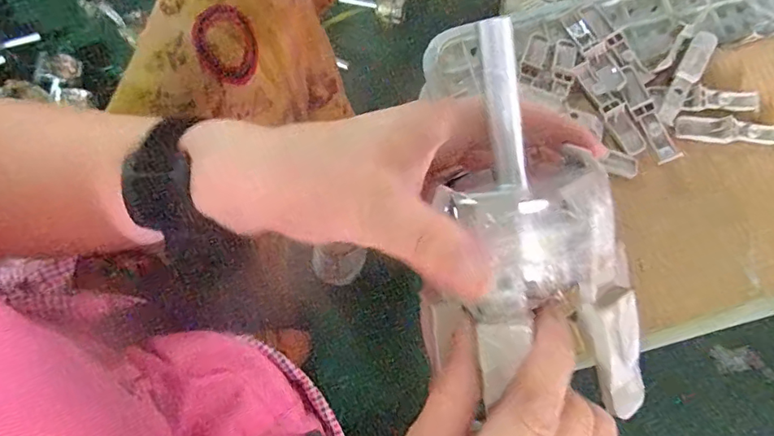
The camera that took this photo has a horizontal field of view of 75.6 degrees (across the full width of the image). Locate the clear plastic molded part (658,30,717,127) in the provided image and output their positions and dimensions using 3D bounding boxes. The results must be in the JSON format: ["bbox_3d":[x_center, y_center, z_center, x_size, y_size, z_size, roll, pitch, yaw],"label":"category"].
[{"bbox_3d":[0.272,-0.126,0.453,0.020,0.008,0.101,30,79,6],"label":"clear plastic molded part"}]

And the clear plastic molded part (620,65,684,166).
[{"bbox_3d":[0.233,-0.093,0.446,0.020,0.010,0.094,-20,78,-4],"label":"clear plastic molded part"}]

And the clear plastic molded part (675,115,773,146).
[{"bbox_3d":[0.313,-0.079,0.454,0.097,0.013,0.023,0,78,0],"label":"clear plastic molded part"}]

